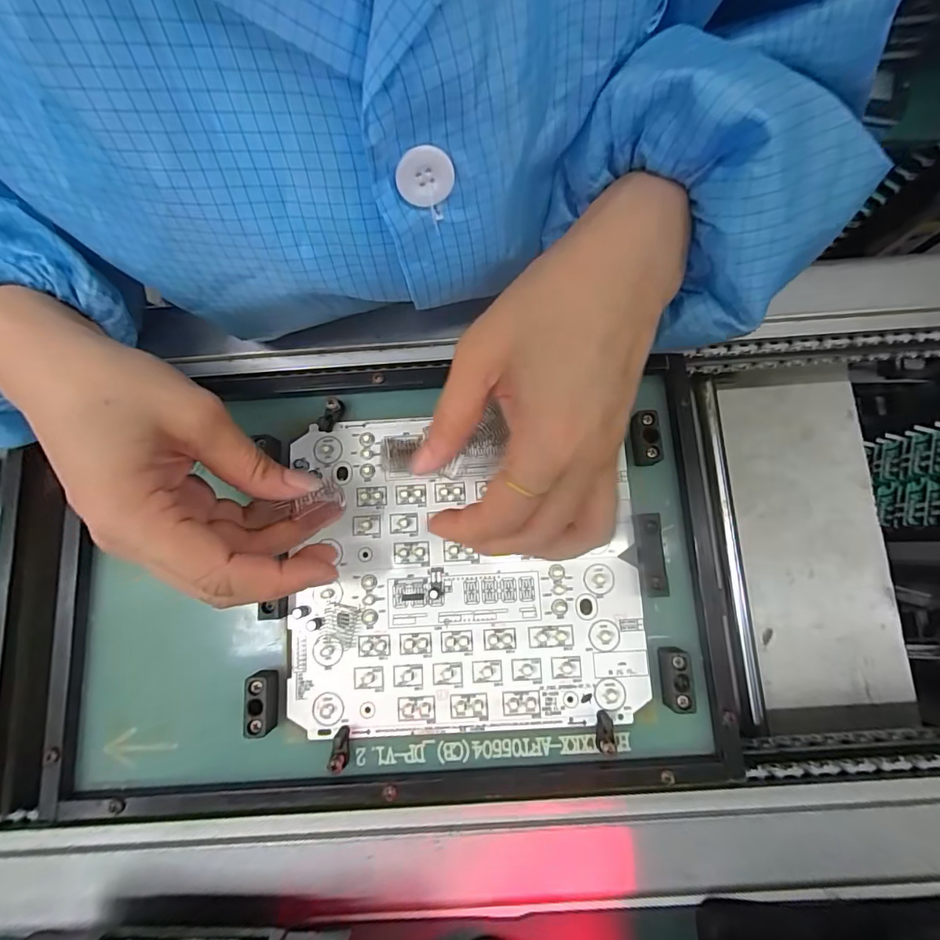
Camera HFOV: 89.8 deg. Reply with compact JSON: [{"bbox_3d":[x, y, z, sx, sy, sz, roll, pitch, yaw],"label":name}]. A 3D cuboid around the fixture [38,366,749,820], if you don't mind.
[{"bbox_3d":[-0.046,0.057,0.264,0.353,0.020,0.234,-3,80,1],"label":"fixture"}]

